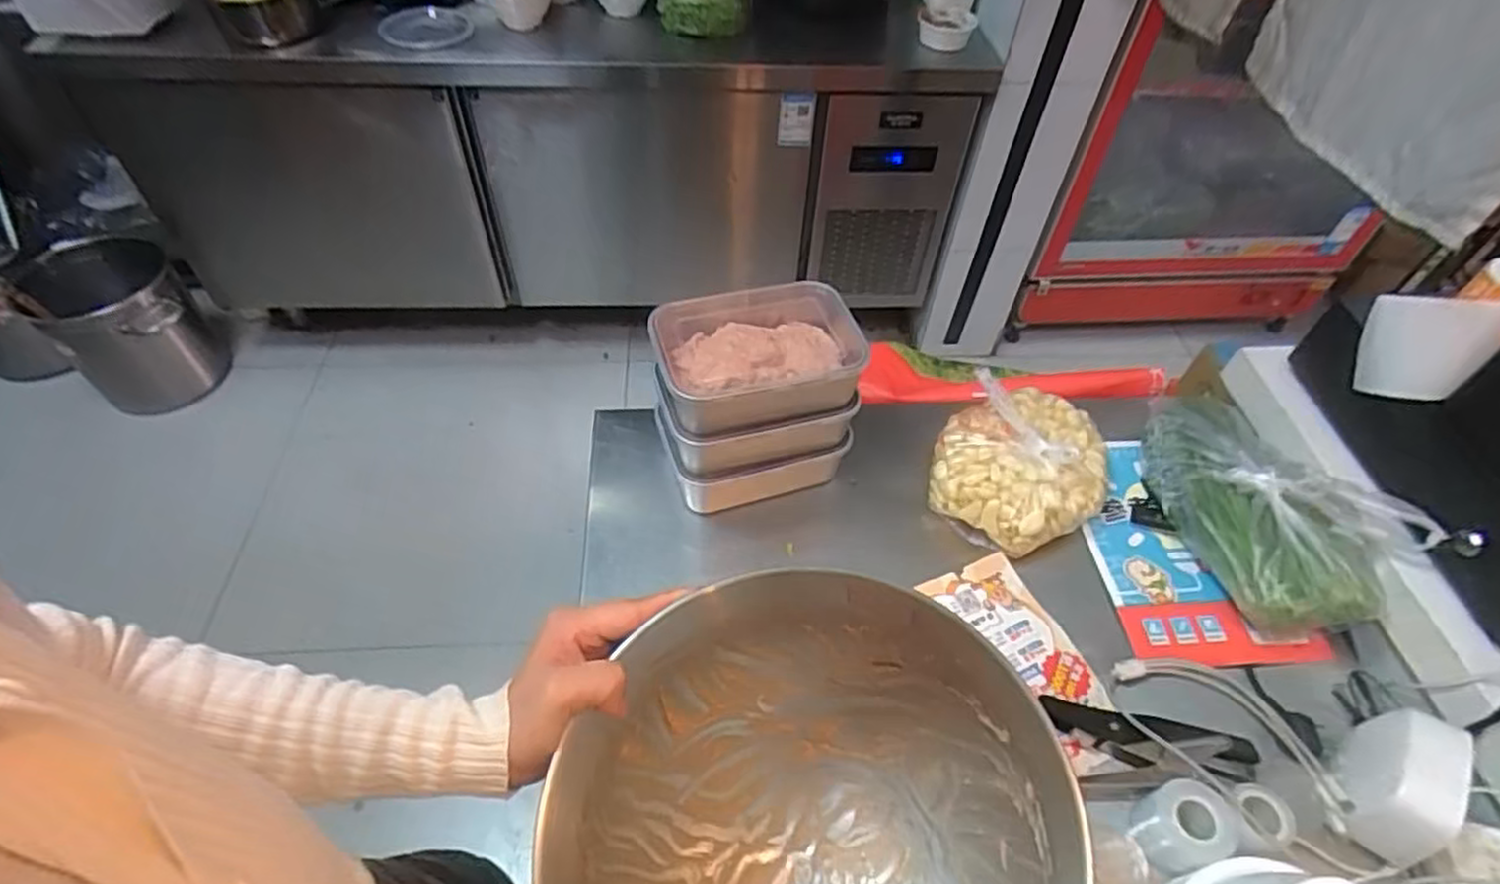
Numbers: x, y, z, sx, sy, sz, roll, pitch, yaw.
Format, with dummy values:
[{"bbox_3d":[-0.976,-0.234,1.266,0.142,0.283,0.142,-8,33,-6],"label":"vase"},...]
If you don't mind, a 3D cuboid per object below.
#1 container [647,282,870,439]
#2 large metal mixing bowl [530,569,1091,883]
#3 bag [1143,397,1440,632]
[{"bbox_3d":[0.011,-0.077,0.656,0.191,0.053,0.127,-11,52,-12],"label":"container"},{"bbox_3d":[0.038,0.231,0.426,0.249,0.230,0.237,1,51,-2],"label":"large metal mixing bowl"},{"bbox_3d":[0.494,0.048,0.706,0.156,0.083,0.265,-3,51,-5],"label":"bag"}]

